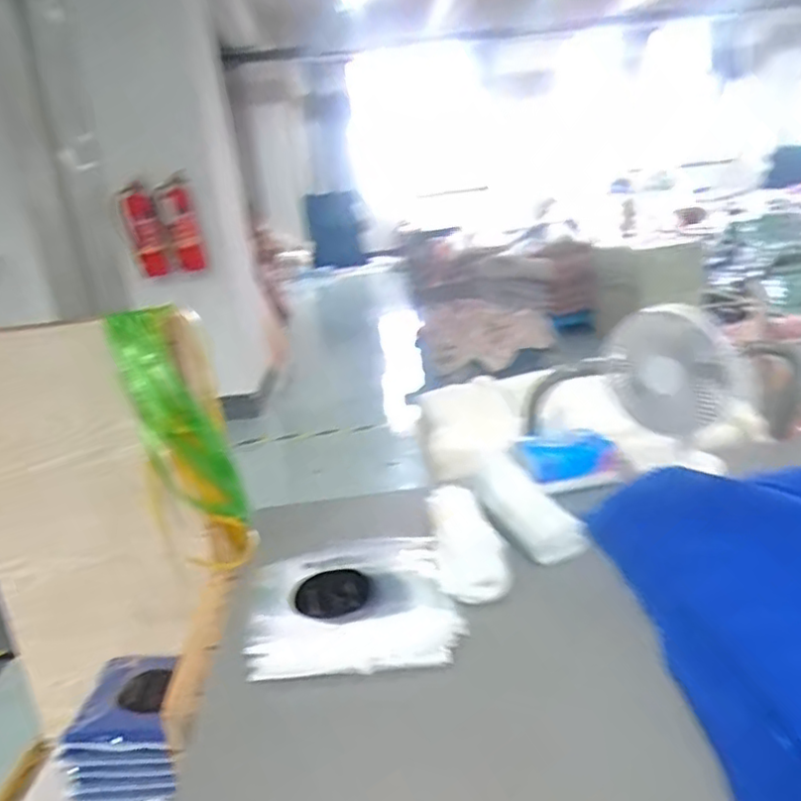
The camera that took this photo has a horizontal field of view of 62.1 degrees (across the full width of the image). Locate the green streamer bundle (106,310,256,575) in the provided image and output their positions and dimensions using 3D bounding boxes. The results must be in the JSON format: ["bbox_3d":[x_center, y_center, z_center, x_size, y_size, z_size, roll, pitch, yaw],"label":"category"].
[{"bbox_3d":[-0.274,0.065,0.856,0.117,0.346,0.102,-14,19,-20],"label":"green streamer bundle"}]

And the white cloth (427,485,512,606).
[{"bbox_3d":[0.082,0.179,0.859,0.082,0.065,0.204,-7,18,0],"label":"white cloth"}]

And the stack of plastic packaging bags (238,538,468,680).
[{"bbox_3d":[-0.060,0.236,0.793,0.227,0.027,0.265,-9,18,-5],"label":"stack of plastic packaging bags"}]

